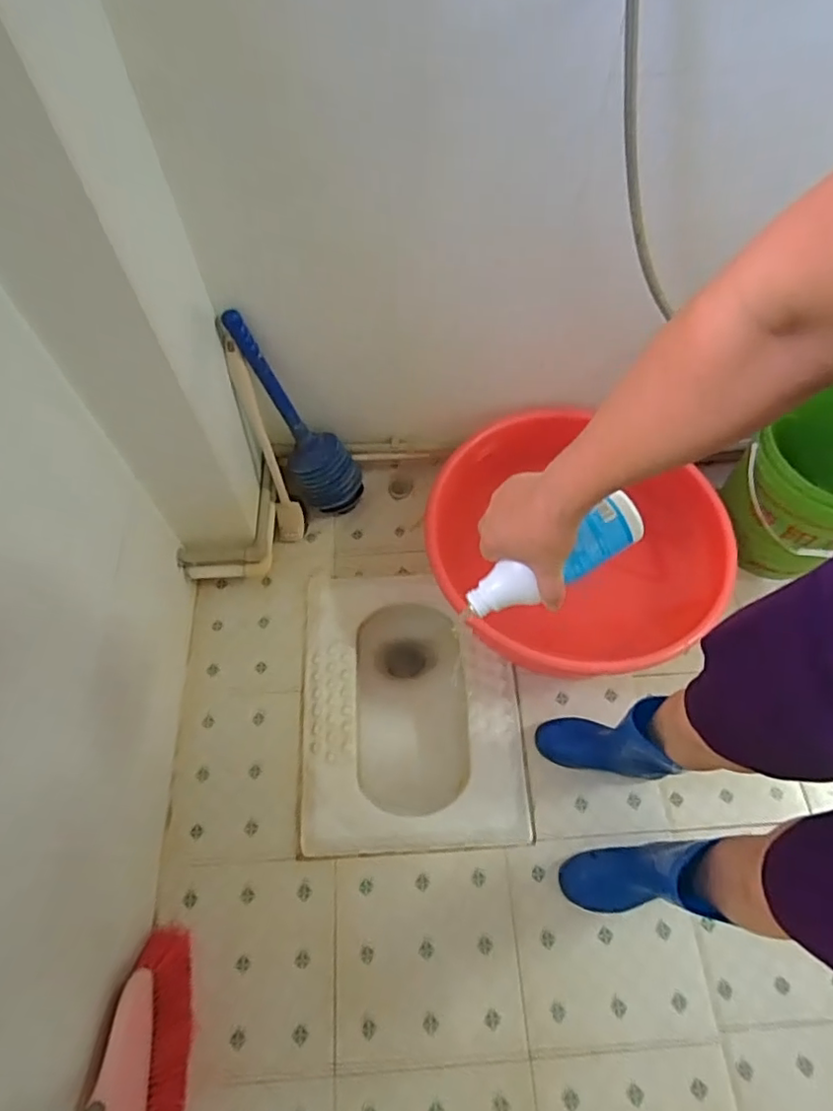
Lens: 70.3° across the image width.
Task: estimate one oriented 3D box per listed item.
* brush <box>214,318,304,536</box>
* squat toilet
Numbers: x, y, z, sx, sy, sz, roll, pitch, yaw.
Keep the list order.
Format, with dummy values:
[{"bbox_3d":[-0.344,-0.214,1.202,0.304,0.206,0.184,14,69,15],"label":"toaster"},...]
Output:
[{"bbox_3d":[-0.297,-0.223,1.138,0.061,0.454,0.053,-22,41,-14],"label":"brush"},{"bbox_3d":[-0.012,0.301,1.186,0.405,0.196,0.519,-3,63,-1],"label":"squat toilet"}]

